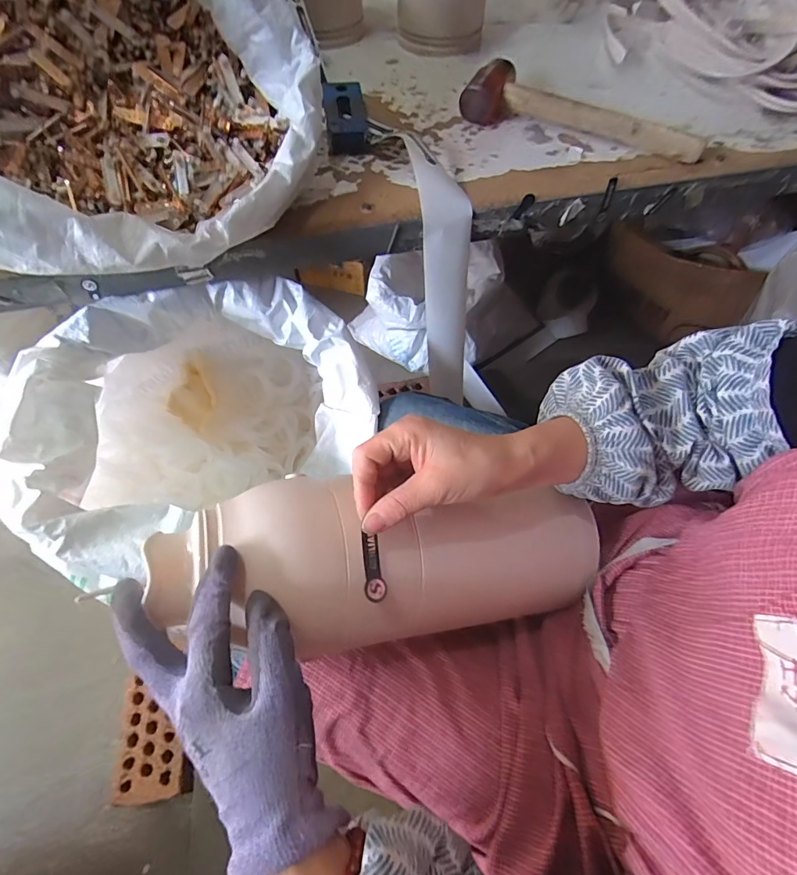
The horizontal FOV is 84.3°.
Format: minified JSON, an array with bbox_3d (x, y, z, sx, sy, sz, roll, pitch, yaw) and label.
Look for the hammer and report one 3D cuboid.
[{"bbox_3d":[0.226,-0.400,0.539,0.291,0.045,0.081,20,62,10],"label":"hammer"}]

